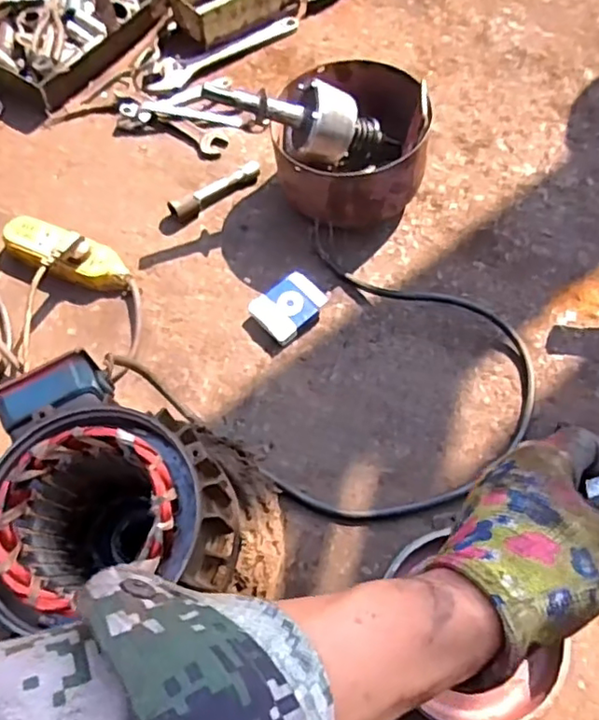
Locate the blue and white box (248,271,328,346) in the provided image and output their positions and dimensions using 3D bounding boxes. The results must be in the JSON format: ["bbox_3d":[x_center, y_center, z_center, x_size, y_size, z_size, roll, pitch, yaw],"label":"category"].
[{"bbox_3d":[-0.015,-0.069,0.787,0.083,0.028,0.073,-39,70,-15],"label":"blue and white box"}]

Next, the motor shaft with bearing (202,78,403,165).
[{"bbox_3d":[0.011,-0.314,0.794,0.267,0.085,0.090,11,65,-14],"label":"motor shaft with bearing"}]

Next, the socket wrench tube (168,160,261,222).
[{"bbox_3d":[-0.119,-0.248,0.876,0.149,0.034,0.025,-38,70,-14],"label":"socket wrench tube"}]

